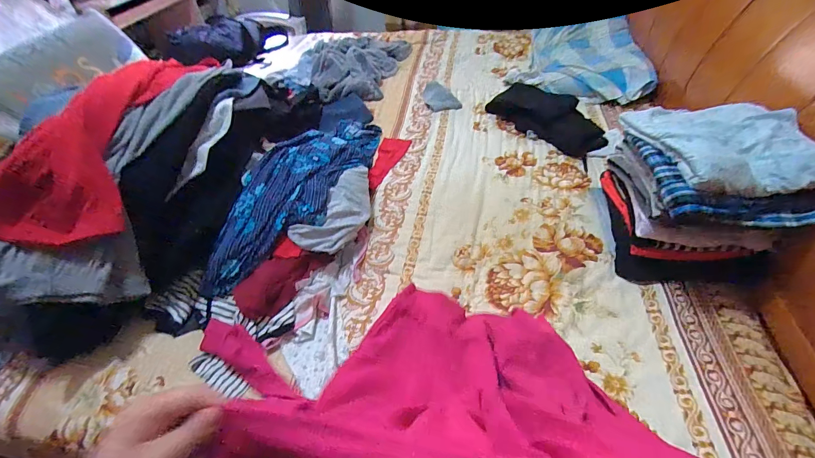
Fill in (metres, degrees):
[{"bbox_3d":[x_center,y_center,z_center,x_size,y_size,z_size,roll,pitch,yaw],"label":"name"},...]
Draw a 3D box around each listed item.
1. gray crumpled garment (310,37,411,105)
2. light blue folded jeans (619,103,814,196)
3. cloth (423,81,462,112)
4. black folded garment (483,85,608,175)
[{"bbox_3d":[-0.176,-0.650,1.383,0.379,0.085,0.507,-4,46,2],"label":"gray crumpled garment"},{"bbox_3d":[0.536,-0.159,0.617,0.207,0.060,0.261,-1,46,4],"label":"light blue folded jeans"},{"bbox_3d":[0.110,-0.431,1.176,0.123,0.064,0.072,30,55,29],"label":"cloth"},{"bbox_3d":[0.429,-0.339,1.083,0.222,0.044,0.393,-33,52,-24],"label":"black folded garment"}]

